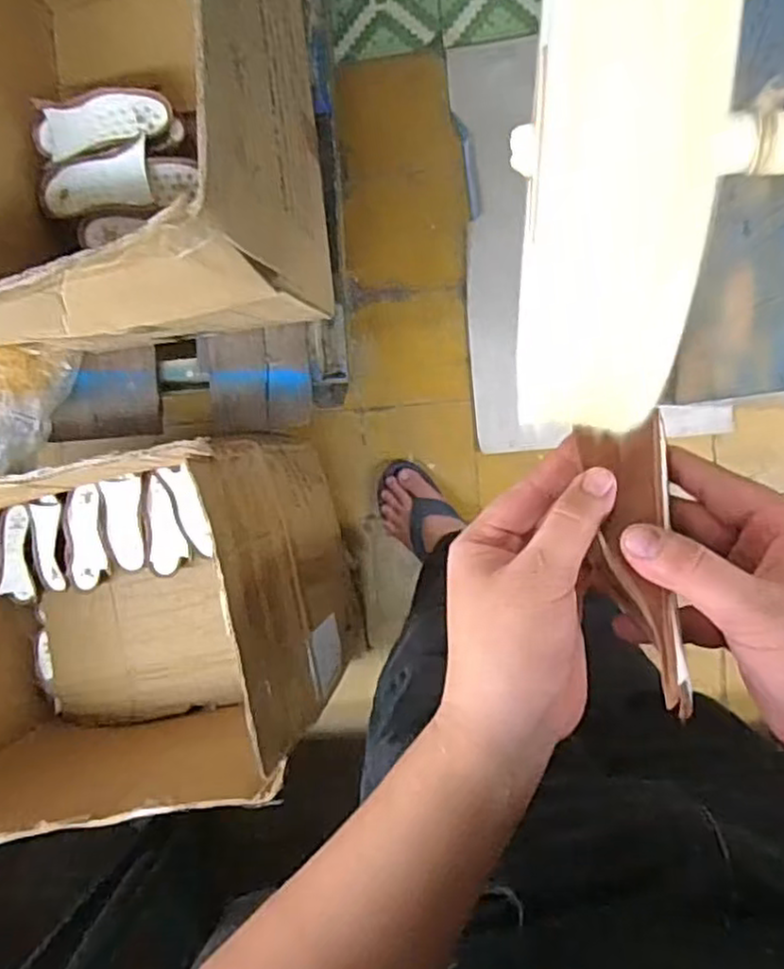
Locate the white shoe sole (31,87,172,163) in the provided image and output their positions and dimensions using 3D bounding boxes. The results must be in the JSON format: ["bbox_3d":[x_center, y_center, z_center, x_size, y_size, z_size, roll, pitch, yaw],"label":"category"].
[{"bbox_3d":[-0.370,-0.461,0.891,0.172,0.038,0.068,-8,93,9],"label":"white shoe sole"}]

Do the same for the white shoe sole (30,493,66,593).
[{"bbox_3d":[-0.613,0.108,1.246,0.051,0.020,0.171,-2,94,9],"label":"white shoe sole"}]

